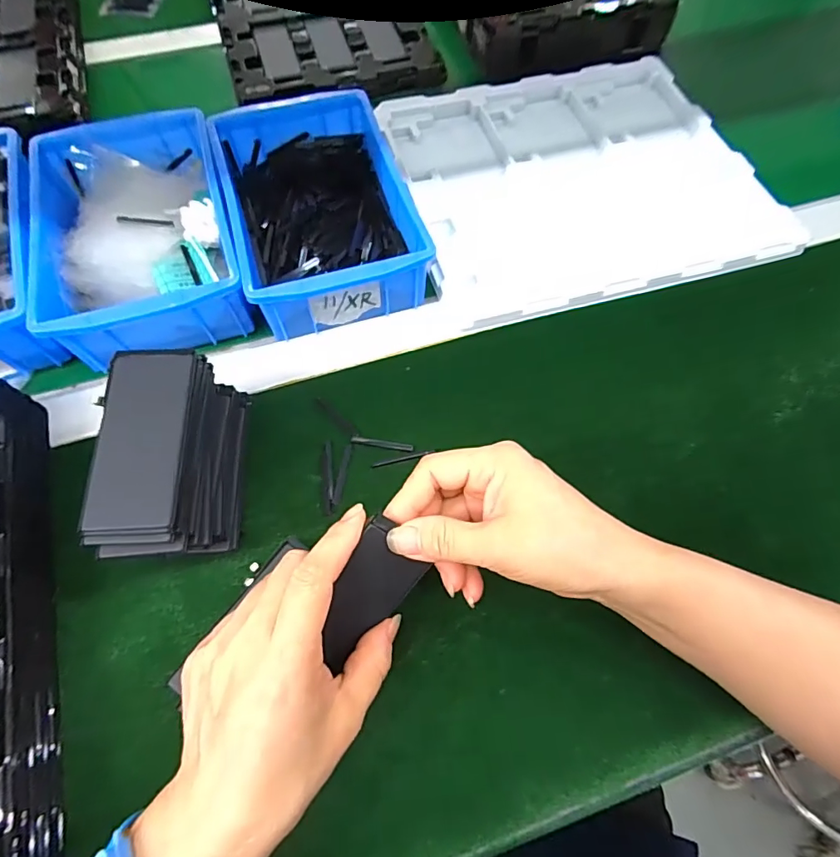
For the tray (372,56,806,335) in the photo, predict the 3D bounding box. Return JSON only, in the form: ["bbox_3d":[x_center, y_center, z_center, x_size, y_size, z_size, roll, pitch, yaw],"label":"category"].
[{"bbox_3d":[0.146,-0.239,0.451,0.316,0.028,0.282,-15,67,-7],"label":"tray"}]

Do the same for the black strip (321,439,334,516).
[{"bbox_3d":[-0.063,0.032,0.323,0.008,0.008,0.050,-5,63,-7],"label":"black strip"}]

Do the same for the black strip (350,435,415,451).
[{"bbox_3d":[-0.026,0.010,0.332,0.043,0.004,0.006,8,63,0],"label":"black strip"}]

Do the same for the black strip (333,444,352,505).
[{"bbox_3d":[-0.052,0.030,0.322,0.006,0.004,0.042,10,63,1],"label":"black strip"}]

